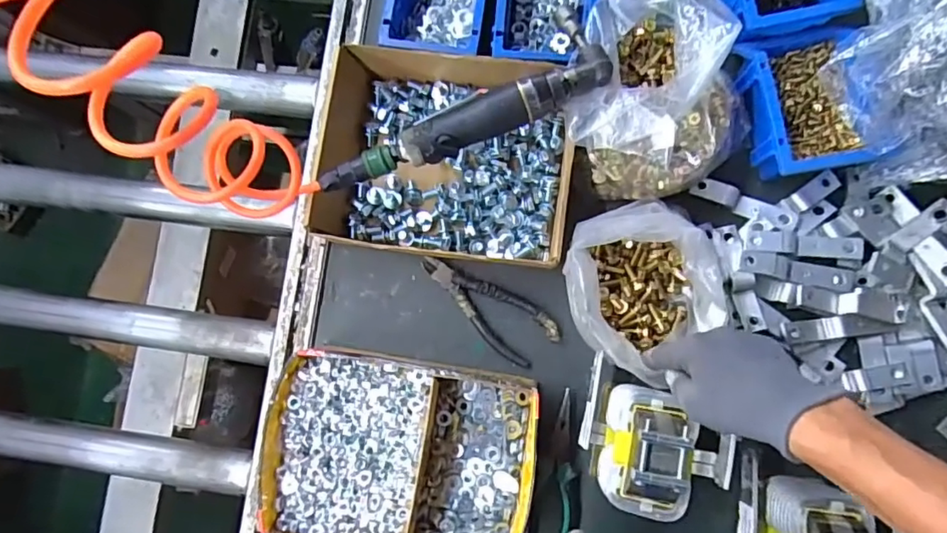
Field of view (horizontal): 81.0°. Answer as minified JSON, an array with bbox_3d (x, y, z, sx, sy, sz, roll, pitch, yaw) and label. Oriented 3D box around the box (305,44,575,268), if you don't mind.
[{"bbox_3d":[-0.023,-0.106,0.570,0.248,0.074,0.204,7,84,6],"label":"box"}]

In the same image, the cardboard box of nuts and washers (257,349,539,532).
[{"bbox_3d":[-0.069,0.186,0.537,0.249,0.062,0.186,8,84,6],"label":"cardboard box of nuts and washers"}]

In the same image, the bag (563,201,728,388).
[{"bbox_3d":[0.159,0.021,0.524,0.129,0.085,0.152,-23,82,2],"label":"bag"}]

